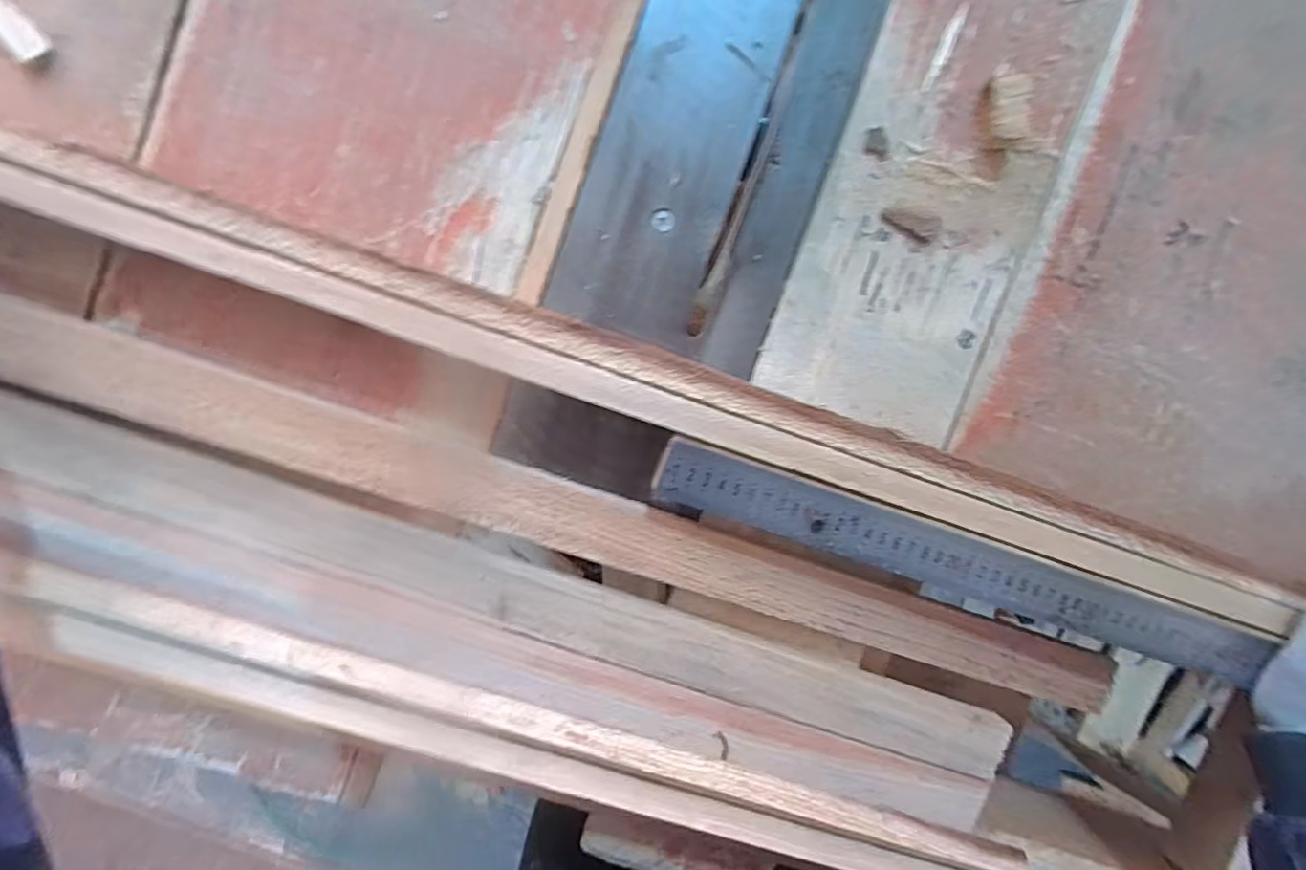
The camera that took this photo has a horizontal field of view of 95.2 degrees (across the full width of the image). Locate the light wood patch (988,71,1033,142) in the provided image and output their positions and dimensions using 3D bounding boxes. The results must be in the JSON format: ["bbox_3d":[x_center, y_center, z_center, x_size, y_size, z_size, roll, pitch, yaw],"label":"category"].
[{"bbox_3d":[0.233,-0.216,0.395,0.021,0.028,0.044,2,94,-4],"label":"light wood patch"}]

